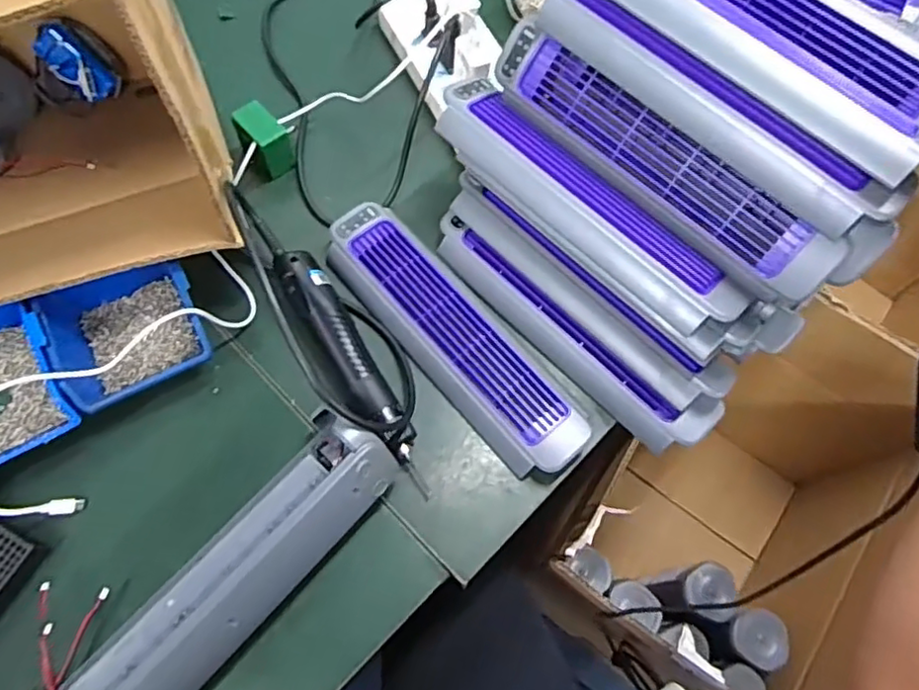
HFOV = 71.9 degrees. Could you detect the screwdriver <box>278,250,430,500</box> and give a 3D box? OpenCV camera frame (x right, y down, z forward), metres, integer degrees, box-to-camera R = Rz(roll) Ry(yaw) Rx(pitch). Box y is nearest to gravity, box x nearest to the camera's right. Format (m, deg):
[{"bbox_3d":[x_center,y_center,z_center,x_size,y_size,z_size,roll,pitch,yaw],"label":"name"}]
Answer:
[{"bbox_3d":[-0.098,0.020,0.535,0.053,0.031,0.226,-27,71,-13],"label":"screwdriver"}]

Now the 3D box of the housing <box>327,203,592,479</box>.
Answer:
[{"bbox_3d":[-0.005,-0.009,0.567,0.084,0.029,0.296,-38,74,-17],"label":"housing"}]

